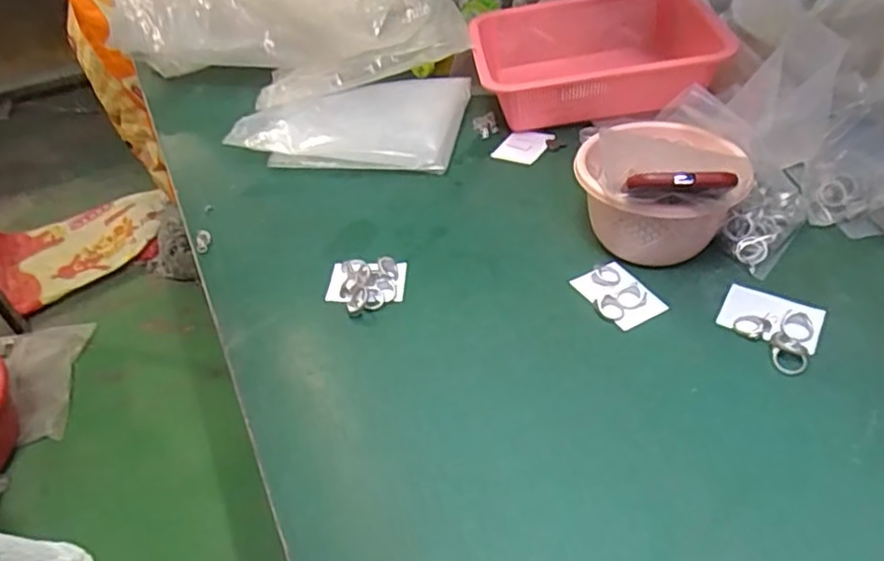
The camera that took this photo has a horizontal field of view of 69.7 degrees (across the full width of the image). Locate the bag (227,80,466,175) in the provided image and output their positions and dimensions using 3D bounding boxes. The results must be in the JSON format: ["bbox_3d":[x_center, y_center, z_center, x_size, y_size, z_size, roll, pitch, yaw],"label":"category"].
[{"bbox_3d":[-0.113,-0.203,0.812,0.274,0.043,0.200,3,41,10],"label":"bag"}]

